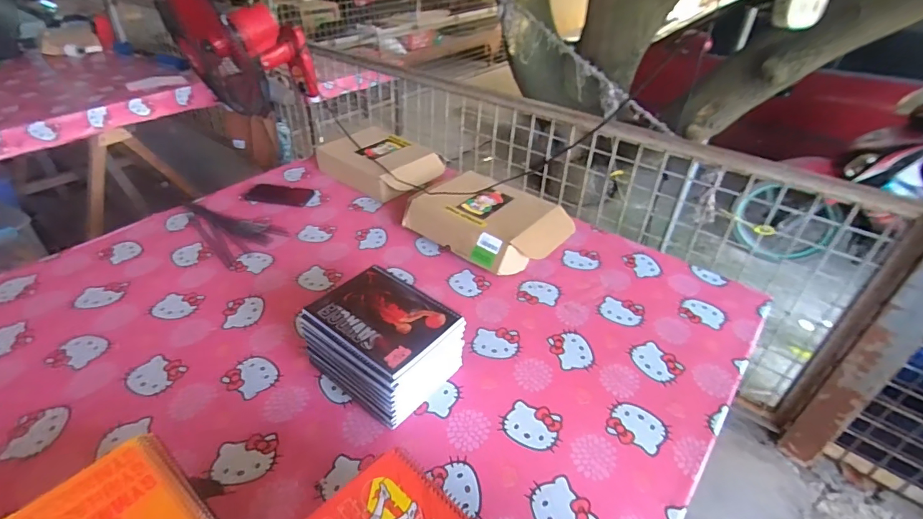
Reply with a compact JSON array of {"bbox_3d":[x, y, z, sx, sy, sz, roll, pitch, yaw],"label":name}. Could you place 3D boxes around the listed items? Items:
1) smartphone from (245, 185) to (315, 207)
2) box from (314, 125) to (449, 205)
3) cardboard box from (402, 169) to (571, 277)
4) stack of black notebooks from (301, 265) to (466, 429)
[{"bbox_3d":[-0.468,-0.166,1.184,0.161,0.013,0.073,5,37,6],"label":"smartphone"},{"bbox_3d":[-0.212,-0.258,1.246,0.323,0.085,0.222,27,44,31],"label":"box"},{"bbox_3d":[0.064,-0.086,1.024,0.324,0.091,0.264,26,44,30],"label":"cardboard box"},{"bbox_3d":[-0.118,0.131,0.713,0.209,0.123,0.164,26,43,29],"label":"stack of black notebooks"}]

